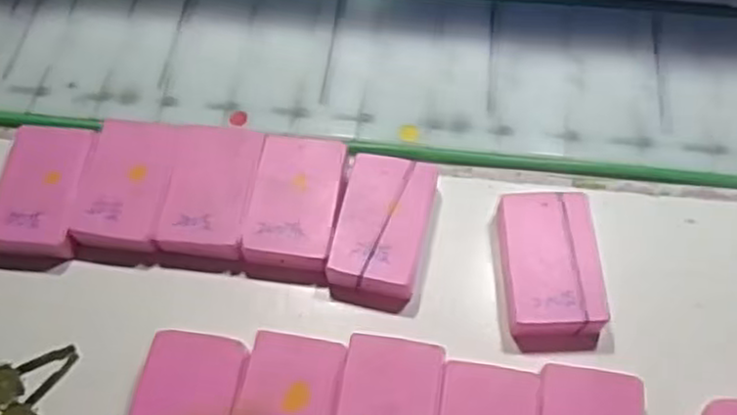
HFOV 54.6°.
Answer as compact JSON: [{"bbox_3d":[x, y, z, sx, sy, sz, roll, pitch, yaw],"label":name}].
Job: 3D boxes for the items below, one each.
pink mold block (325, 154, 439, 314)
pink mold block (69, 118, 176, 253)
[{"bbox_3d":[0.007,0.011,0.368,0.044,0.017,0.076,10,63,6],"label":"pink mold block"},{"bbox_3d":[-0.127,-0.015,0.382,0.045,0.015,0.074,4,63,3],"label":"pink mold block"}]

